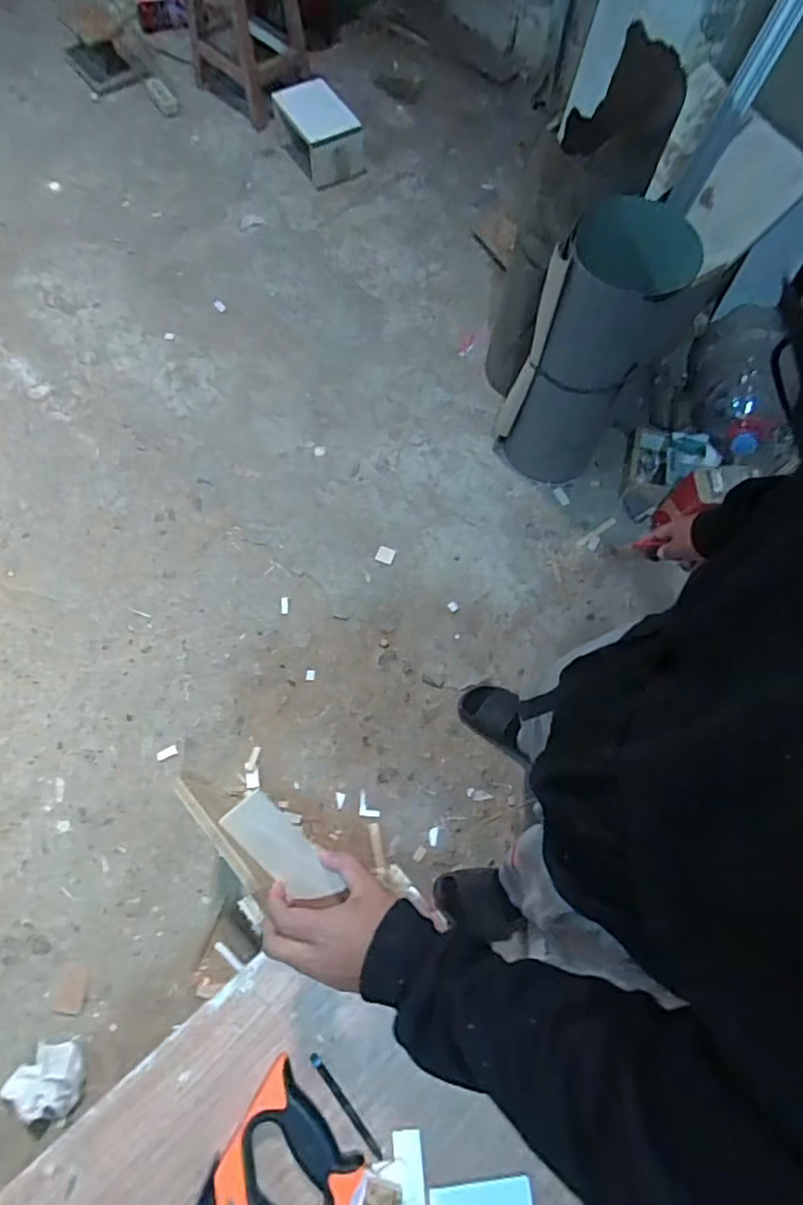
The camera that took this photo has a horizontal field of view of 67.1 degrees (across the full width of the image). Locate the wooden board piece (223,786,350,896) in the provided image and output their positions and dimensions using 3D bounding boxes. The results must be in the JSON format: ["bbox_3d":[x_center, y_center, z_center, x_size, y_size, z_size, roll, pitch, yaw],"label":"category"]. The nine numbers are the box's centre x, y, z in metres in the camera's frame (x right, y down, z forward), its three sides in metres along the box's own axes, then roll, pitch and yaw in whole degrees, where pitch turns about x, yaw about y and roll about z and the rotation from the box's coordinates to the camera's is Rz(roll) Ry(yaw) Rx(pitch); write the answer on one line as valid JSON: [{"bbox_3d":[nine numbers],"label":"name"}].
[{"bbox_3d":[-0.105,0.220,0.539,0.044,0.011,0.117,-45,97,-17],"label":"wooden board piece"}]

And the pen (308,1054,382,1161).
[{"bbox_3d":[-0.051,0.465,0.562,0.010,0.005,0.100,-40,75,-16],"label":"pen"}]

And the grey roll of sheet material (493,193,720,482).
[{"bbox_3d":[0.448,-0.564,1.432,0.272,0.640,0.254,1,68,-2],"label":"grey roll of sheet material"}]

